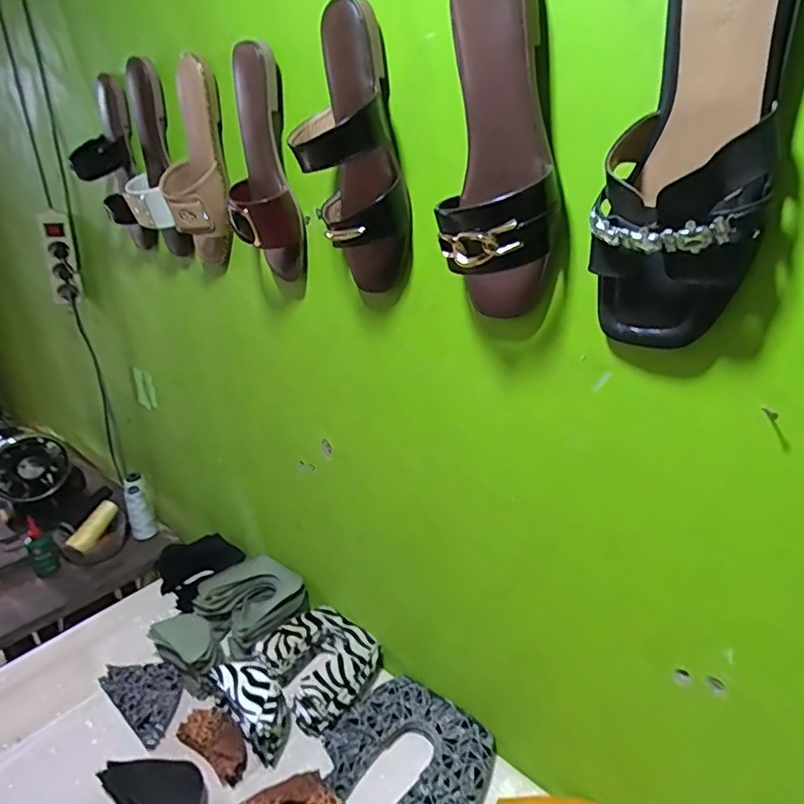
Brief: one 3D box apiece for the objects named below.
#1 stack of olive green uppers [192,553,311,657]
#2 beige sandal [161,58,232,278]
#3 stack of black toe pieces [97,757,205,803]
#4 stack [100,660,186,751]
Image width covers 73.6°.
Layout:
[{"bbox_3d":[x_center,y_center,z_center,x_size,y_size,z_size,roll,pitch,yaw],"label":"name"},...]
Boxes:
[{"bbox_3d":[-0.241,0.325,0.869,0.162,0.061,0.138,15,29,34],"label":"stack of olive green uppers"},{"bbox_3d":[-0.262,-0.286,0.674,0.077,0.228,0.093,-10,25,-18],"label":"beige sandal"},{"bbox_3d":[-0.273,0.449,0.613,0.146,0.032,0.073,15,28,33],"label":"stack of black toe pieces"},{"bbox_3d":[-0.353,0.402,0.748,0.149,0.022,0.080,18,30,38],"label":"stack"}]

